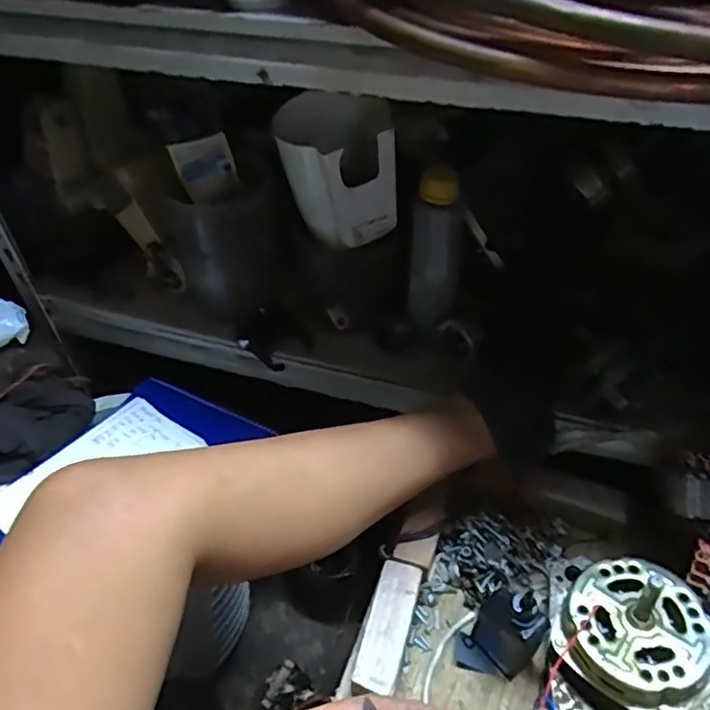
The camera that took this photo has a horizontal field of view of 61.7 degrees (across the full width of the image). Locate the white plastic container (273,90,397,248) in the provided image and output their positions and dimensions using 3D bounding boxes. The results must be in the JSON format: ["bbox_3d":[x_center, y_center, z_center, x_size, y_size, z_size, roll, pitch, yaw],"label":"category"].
[{"bbox_3d":[-0.017,-0.200,0.652,0.109,0.154,0.103,-15,46,-14],"label":"white plastic container"}]

